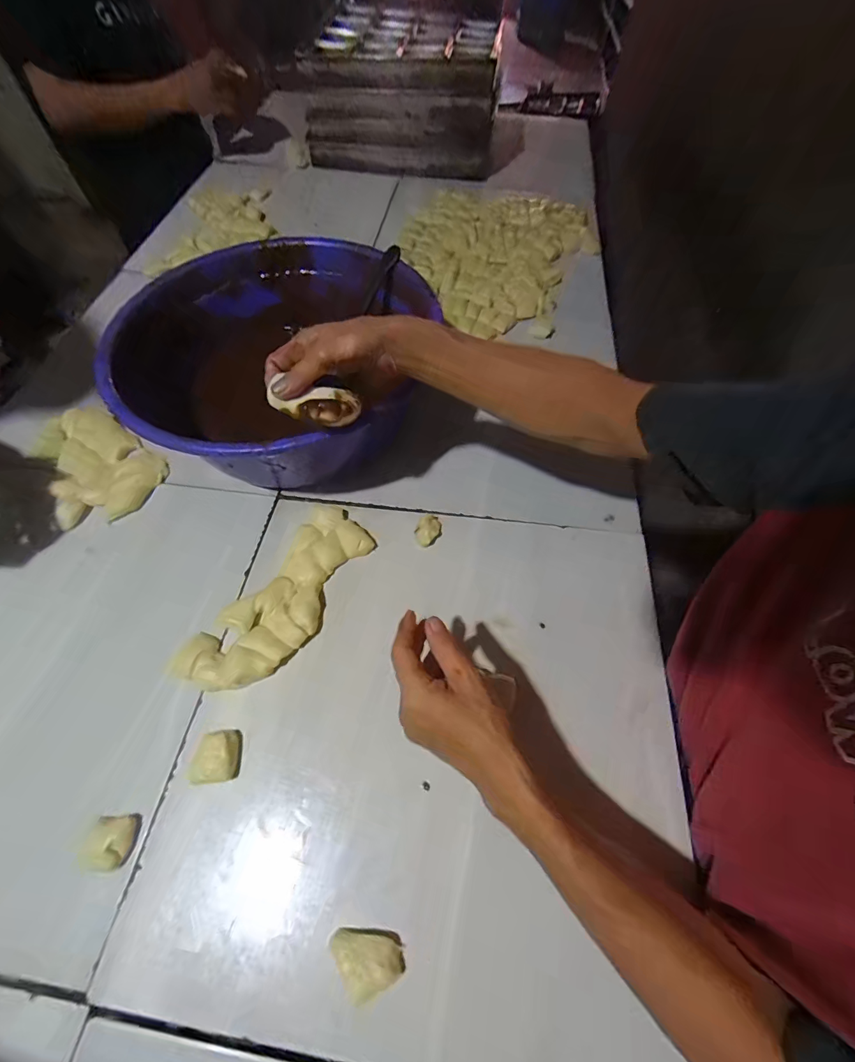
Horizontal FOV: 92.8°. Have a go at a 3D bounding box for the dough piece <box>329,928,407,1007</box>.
[{"bbox_3d":[-0.050,0.347,0.328,0.059,0.026,0.035,4,62,1],"label":"dough piece"}]

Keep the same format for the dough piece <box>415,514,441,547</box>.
[{"bbox_3d":[0.003,-0.004,0.532,0.031,0.017,0.047,20,64,9],"label":"dough piece"}]

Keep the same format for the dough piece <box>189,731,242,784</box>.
[{"bbox_3d":[-0.211,0.222,0.403,0.048,0.020,0.044,-5,62,-4],"label":"dough piece"}]

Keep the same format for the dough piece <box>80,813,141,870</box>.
[{"bbox_3d":[-0.290,0.284,0.372,0.034,0.018,0.038,3,62,0],"label":"dough piece"}]

